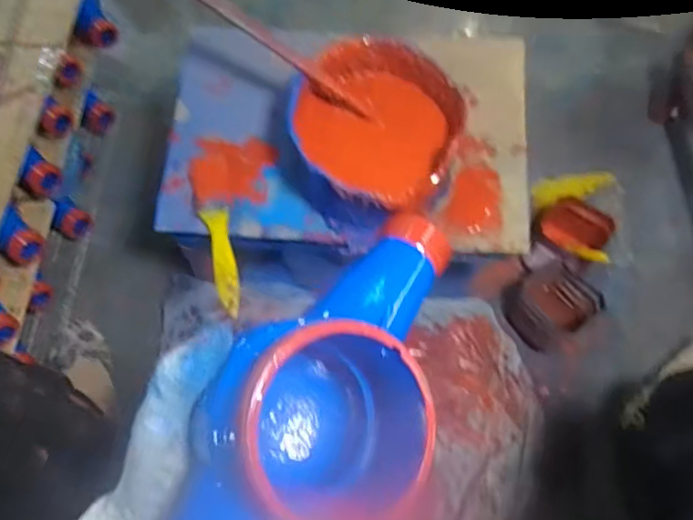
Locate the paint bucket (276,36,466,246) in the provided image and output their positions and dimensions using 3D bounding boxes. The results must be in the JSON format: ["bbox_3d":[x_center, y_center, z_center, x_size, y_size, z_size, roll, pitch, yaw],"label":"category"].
[{"bbox_3d":[0.023,-0.118,0.563,0.156,0.102,0.154,0,63,1],"label":"paint bucket"}]

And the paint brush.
[{"bbox_3d":[-0.127,-0.028,0.578,0.038,0.013,0.165,-10,78,-4],"label":"paint brush"}]

